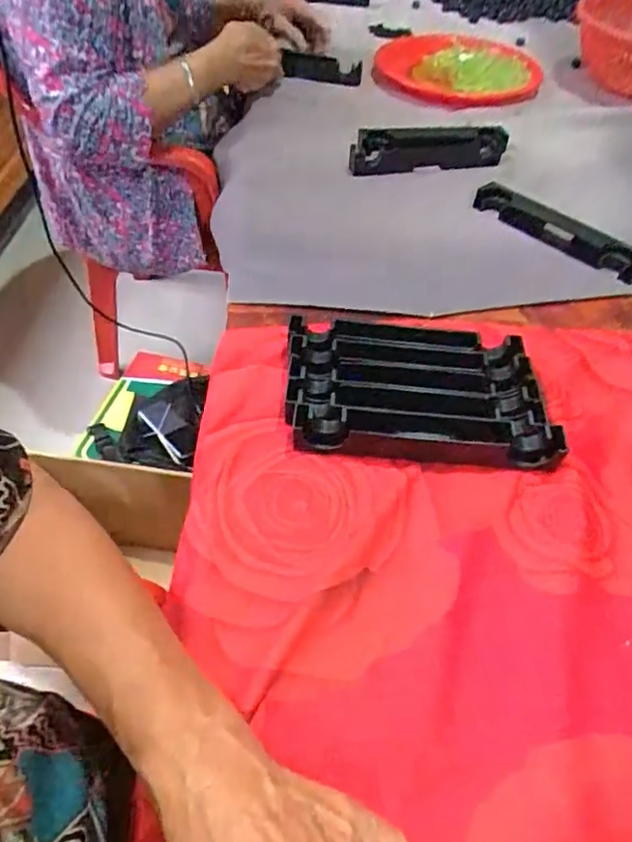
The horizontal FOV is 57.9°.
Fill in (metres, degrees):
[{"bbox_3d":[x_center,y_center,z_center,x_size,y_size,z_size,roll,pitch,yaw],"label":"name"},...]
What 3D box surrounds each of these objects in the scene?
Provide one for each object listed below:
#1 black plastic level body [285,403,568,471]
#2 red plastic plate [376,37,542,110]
[{"bbox_3d":[0.076,0.010,0.417,0.194,0.028,0.028,6,52,2],"label":"black plastic level body"},{"bbox_3d":[0.230,-0.541,0.891,0.229,0.040,0.240,1,52,-2],"label":"red plastic plate"}]

